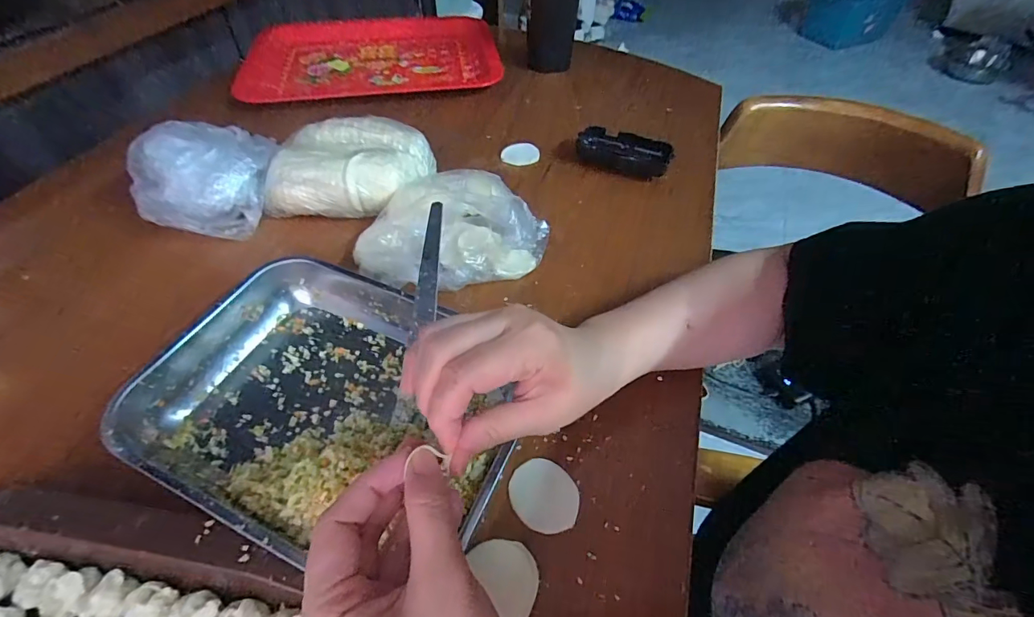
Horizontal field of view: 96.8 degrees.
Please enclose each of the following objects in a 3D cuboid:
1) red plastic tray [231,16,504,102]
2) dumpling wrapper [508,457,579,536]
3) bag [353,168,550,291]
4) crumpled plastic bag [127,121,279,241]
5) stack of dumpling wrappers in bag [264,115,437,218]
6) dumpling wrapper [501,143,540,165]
[{"bbox_3d":[-0.219,-0.401,0.721,0.368,0.029,0.260,-4,51,-4],"label":"red plastic tray"},{"bbox_3d":[0.018,0.124,0.307,0.048,0.004,0.042,37,58,25],"label":"dumpling wrapper"},{"bbox_3d":[-0.059,-0.082,0.434,0.185,0.064,0.129,-9,51,-10],"label":"bag"},{"bbox_3d":[-0.307,-0.139,0.460,0.115,0.073,0.124,3,50,0],"label":"crumpled plastic bag"},{"bbox_3d":[-0.172,-0.144,0.485,0.156,0.065,0.112,7,50,3],"label":"stack of dumpling wrappers in bag"},{"bbox_3d":[0.005,-0.189,0.561,0.047,0.005,0.037,-6,63,-7],"label":"dumpling wrapper"}]

